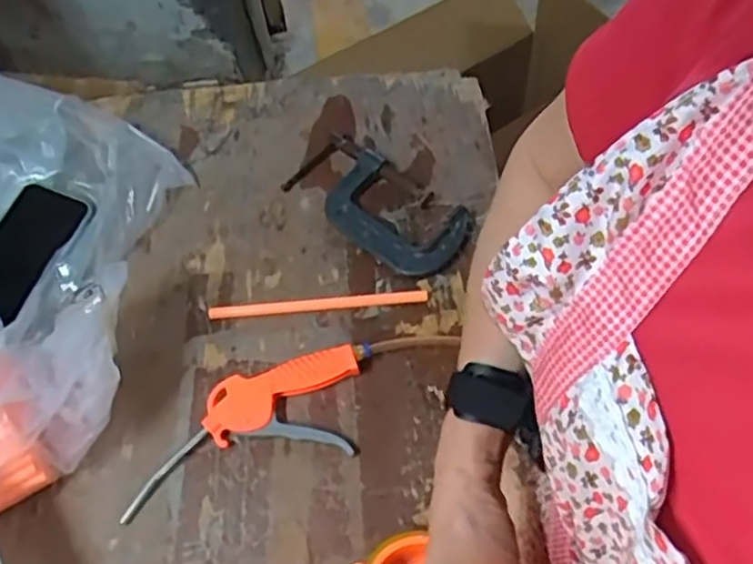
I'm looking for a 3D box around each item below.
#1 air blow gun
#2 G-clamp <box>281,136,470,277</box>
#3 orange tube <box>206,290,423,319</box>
[{"bbox_3d":[-0.109,0.126,0.624,0.230,0.026,0.091,-19,60,-8],"label":"air blow gun"},{"bbox_3d":[0.002,-0.081,0.729,0.190,0.024,0.093,36,68,22],"label":"G-clamp"},{"bbox_3d":[-0.055,0.021,0.685,0.204,0.010,0.013,-4,60,1],"label":"orange tube"}]

